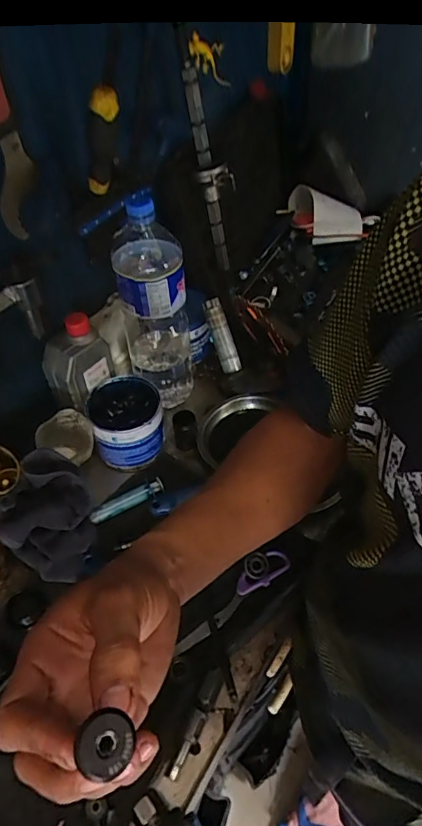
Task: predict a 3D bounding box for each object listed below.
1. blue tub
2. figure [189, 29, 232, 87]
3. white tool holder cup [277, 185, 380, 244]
[{"bbox_3d":[-0.118,0.016,0.686,0.092,0.089,0.100,-2,50,2],"label":"blue tub"},{"bbox_3d":[0.000,-0.499,0.675,0.010,0.048,0.138,18,24,20],"label":"figure"},{"bbox_3d":[0.217,-0.369,0.897,0.174,0.082,0.076,9,51,11],"label":"white tool holder cup"}]

